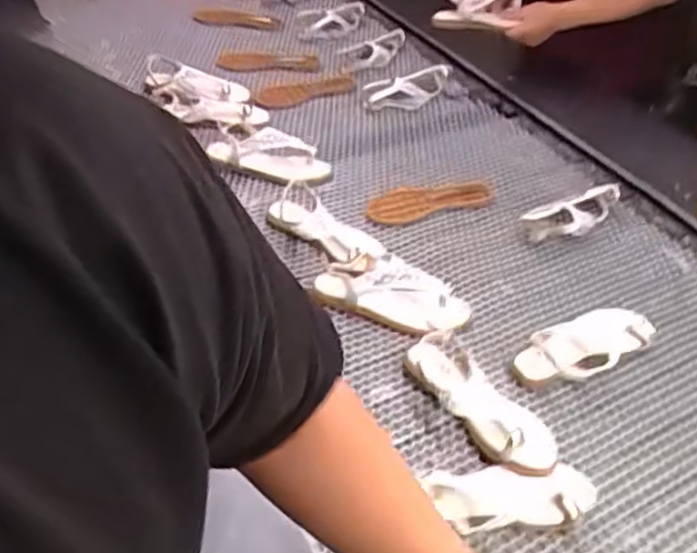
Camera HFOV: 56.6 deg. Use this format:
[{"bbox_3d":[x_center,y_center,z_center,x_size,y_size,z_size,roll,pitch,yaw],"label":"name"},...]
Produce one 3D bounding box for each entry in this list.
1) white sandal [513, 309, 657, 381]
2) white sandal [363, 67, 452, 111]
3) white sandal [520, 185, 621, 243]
[{"bbox_3d":[0.325,0.100,0.909,0.202,0.057,0.093,-18,47,-23],"label":"white sandal"},{"bbox_3d":[0.132,-0.423,1.467,0.250,0.085,0.069,-19,51,-22],"label":"white sandal"},{"bbox_3d":[0.395,-0.111,1.109,0.195,0.063,0.072,-14,45,-19],"label":"white sandal"}]

